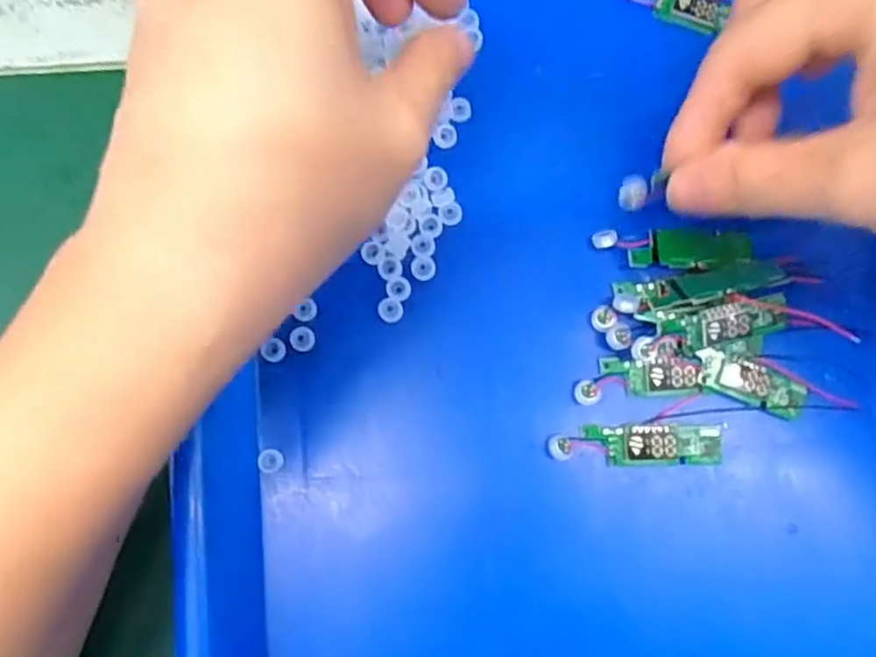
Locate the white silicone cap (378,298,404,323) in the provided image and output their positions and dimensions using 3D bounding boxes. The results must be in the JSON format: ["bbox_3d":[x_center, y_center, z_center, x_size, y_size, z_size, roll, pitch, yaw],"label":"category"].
[{"bbox_3d":[-0.016,-0.006,0.222,0.008,0.004,0.008,0,78,1],"label":"white silicone cap"}]

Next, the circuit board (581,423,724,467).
[{"bbox_3d":[0.067,0.036,0.212,0.041,0.006,0.013,-1,78,1],"label":"circuit board"}]

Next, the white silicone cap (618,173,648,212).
[{"bbox_3d":[0.058,-0.041,0.203,0.009,0.006,0.009,0,78,1],"label":"white silicone cap"}]

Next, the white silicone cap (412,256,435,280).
[{"bbox_3d":[-0.005,-0.020,0.223,0.008,0.004,0.008,0,78,1],"label":"white silicone cap"}]

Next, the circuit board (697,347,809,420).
[{"bbox_3d":[0.099,0.017,0.214,0.034,0.008,0.014,17,79,4],"label":"circuit board"}]

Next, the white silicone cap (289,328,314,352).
[{"bbox_3d":[-0.045,0.003,0.223,0.008,0.004,0.008,0,78,1],"label":"white silicone cap"}]

